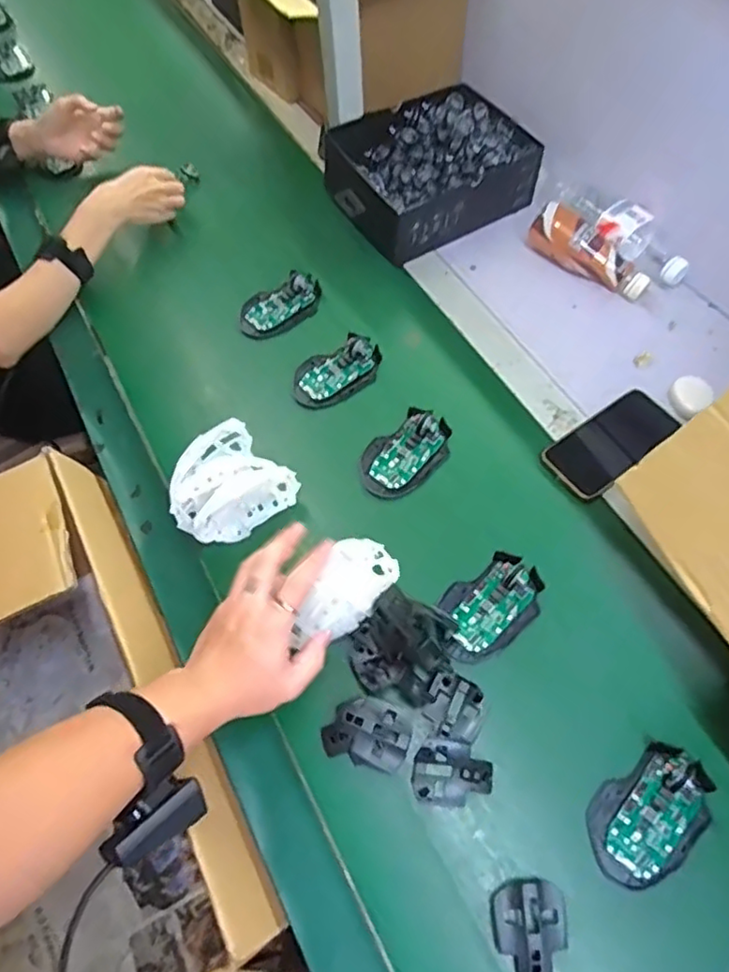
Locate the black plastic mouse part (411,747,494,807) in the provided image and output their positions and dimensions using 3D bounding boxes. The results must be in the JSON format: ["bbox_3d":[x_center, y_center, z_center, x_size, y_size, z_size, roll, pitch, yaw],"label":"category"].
[{"bbox_3d":[0.075,0.252,0.540,0.066,0.014,0.042,9,60,10],"label":"black plastic mouse part"}]

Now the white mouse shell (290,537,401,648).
[{"bbox_3d":[-0.018,0.096,0.583,0.058,0.032,0.105,45,73,-15],"label":"white mouse shell"}]

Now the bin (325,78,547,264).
[{"bbox_3d":[0.085,-0.428,0.869,0.258,0.093,0.194,-30,61,-13],"label":"bin"}]

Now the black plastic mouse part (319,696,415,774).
[{"bbox_3d":[0.003,0.214,0.549,0.074,0.019,0.052,11,61,11],"label":"black plastic mouse part"}]

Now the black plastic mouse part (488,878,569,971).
[{"bbox_3d":[0.127,0.342,0.485,0.056,0.019,0.066,-1,59,4],"label":"black plastic mouse part"}]

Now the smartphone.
[{"bbox_3d":[0.269,-0.048,0.688,0.145,0.016,0.074,-34,62,-15],"label":"smartphone"}]

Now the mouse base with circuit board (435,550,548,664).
[{"bbox_3d":[0.120,0.114,0.605,0.114,0.024,0.073,-39,64,-18],"label":"mouse base with circuit board"}]

